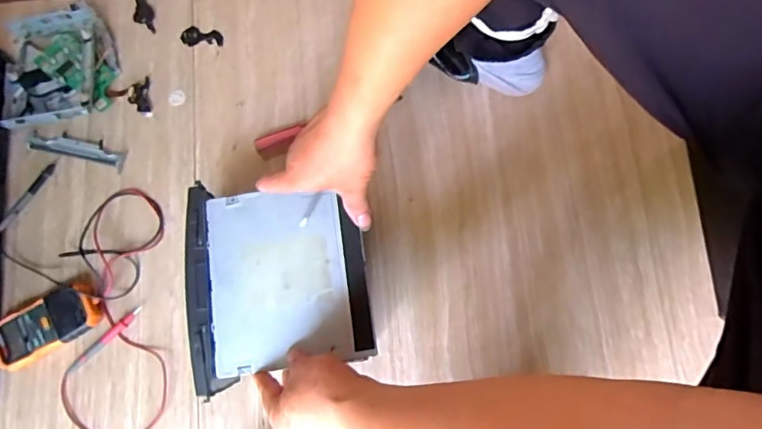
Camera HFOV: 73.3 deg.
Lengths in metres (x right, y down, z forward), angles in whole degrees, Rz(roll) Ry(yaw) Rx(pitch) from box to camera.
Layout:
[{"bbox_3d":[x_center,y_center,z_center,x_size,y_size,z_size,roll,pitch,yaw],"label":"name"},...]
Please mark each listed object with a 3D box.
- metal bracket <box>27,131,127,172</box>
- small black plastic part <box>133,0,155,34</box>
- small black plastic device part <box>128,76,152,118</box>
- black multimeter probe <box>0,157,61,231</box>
[{"bbox_3d":[-0.391,-0.086,0.660,0.125,0.010,0.031,14,78,4],"label":"metal bracket"},{"bbox_3d":[-0.332,-0.285,0.708,0.028,0.006,0.080,-27,79,-5],"label":"small black plastic part"},{"bbox_3d":[-0.317,-0.154,0.673,0.027,0.006,0.054,-7,78,-1],"label":"small black plastic device part"},{"bbox_3d":[-0.441,-0.028,0.640,0.013,0.014,0.107,31,80,7],"label":"black multimeter probe"}]

